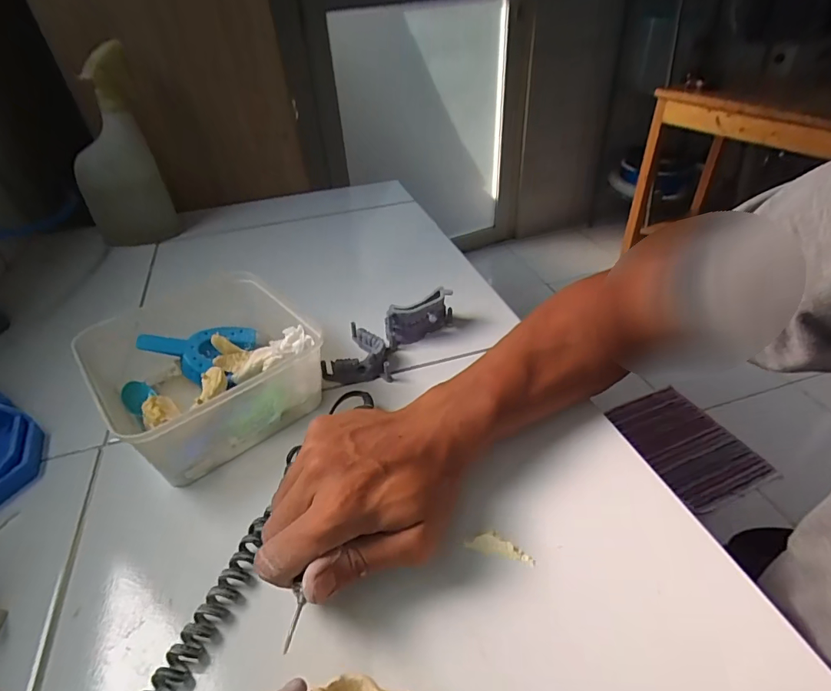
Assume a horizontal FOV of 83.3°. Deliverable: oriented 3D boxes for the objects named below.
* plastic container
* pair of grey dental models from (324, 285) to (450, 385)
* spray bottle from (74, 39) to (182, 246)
[{"bbox_3d":[-0.184,0.018,0.411,0.159,0.071,0.175,-30,45,-29],"label":"plastic container"},{"bbox_3d":[-0.029,-0.017,0.466,0.067,0.045,0.142,22,45,29],"label":"pair of grey dental models"},{"bbox_3d":[-0.416,-0.261,0.644,0.104,0.245,0.058,-30,45,-29],"label":"spray bottle"}]

